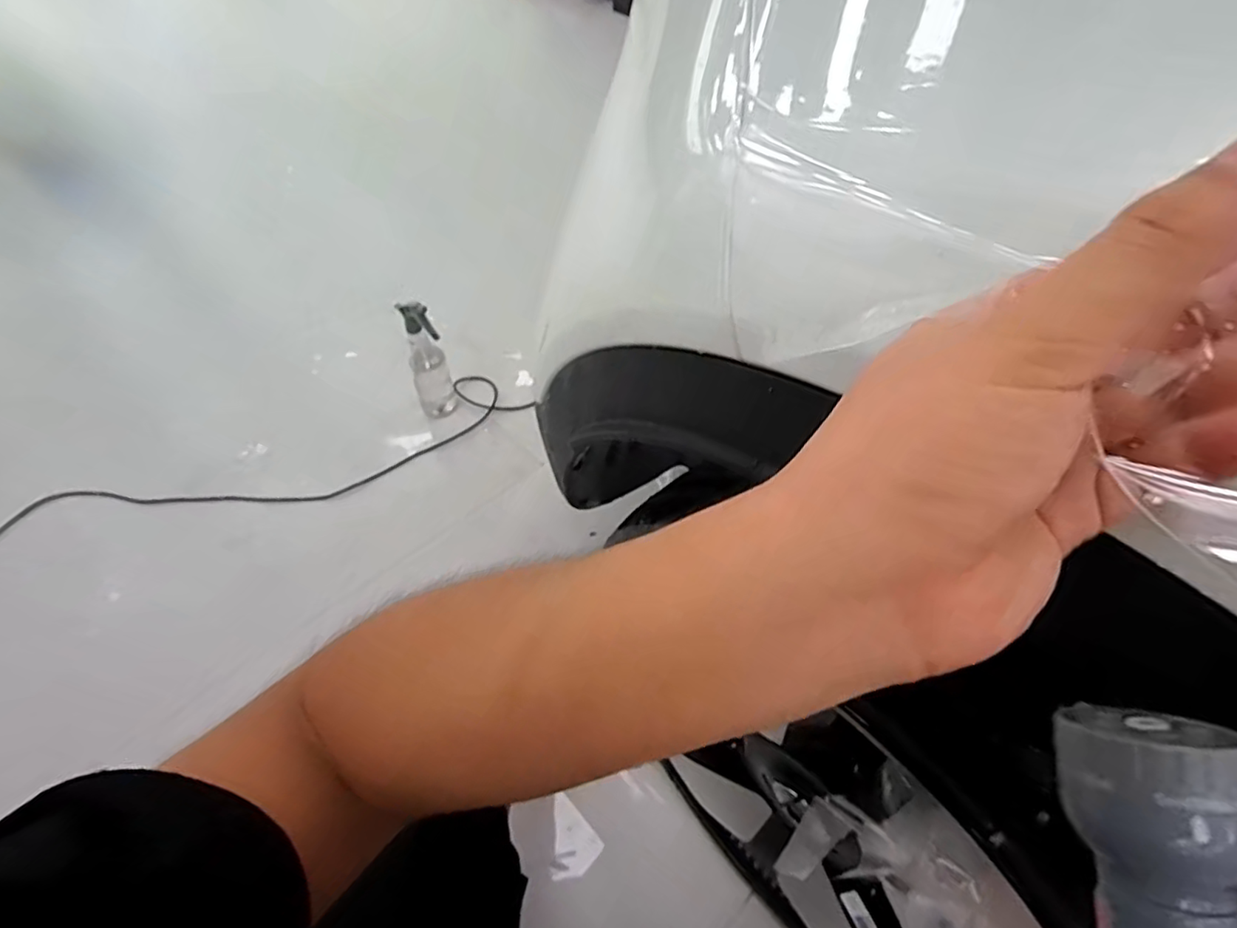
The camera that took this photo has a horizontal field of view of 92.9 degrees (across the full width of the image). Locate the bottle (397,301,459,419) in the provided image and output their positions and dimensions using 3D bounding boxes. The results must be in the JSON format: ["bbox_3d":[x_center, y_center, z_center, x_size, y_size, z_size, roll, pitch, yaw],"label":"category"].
[{"bbox_3d":[-0.415,-0.210,1.290,0.083,0.297,0.083,-17,54,-15],"label":"bottle"}]

